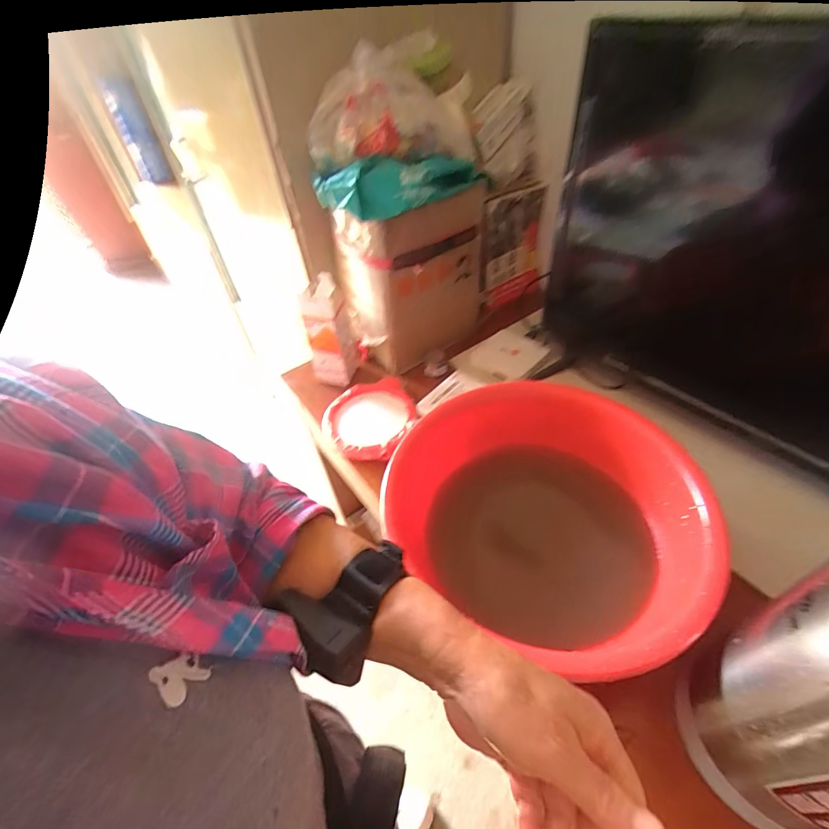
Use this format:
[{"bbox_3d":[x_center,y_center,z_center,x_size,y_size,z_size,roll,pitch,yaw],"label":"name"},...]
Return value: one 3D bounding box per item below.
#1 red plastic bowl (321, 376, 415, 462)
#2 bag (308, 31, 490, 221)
[{"bbox_3d":[-0.072,0.020,0.726,0.146,0.052,0.159,-3,46,4],"label":"red plastic bowl"},{"bbox_3d":[-0.019,-0.410,0.620,0.271,0.160,0.188,-13,46,-6],"label":"bag"}]

